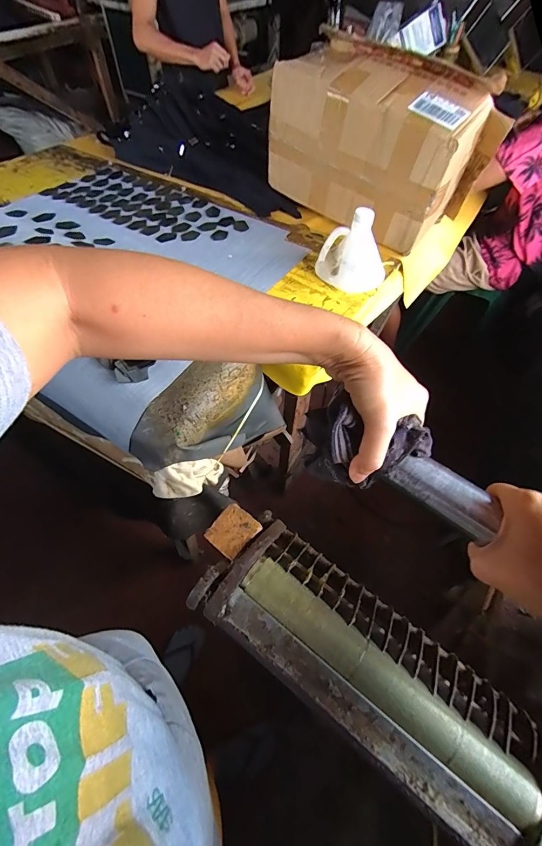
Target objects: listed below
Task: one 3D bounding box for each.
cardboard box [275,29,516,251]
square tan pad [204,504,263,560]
[{"bbox_3d":[0.256,-0.660,0.853,0.469,0.275,0.232,31,62,16],"label":"cardboard box"},{"bbox_3d":[-0.035,0.099,0.326,0.036,0.006,0.040,37,63,19],"label":"square tan pad"}]

